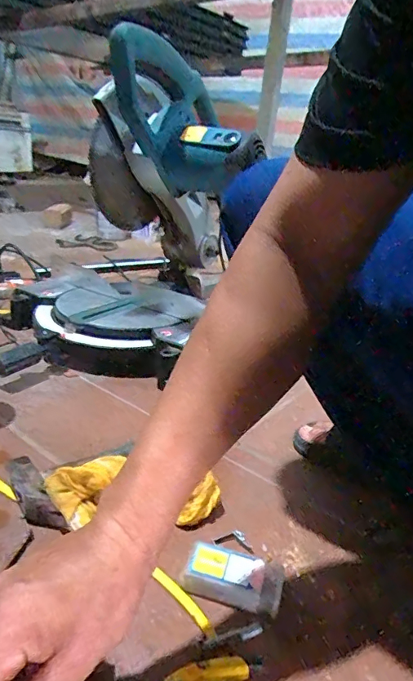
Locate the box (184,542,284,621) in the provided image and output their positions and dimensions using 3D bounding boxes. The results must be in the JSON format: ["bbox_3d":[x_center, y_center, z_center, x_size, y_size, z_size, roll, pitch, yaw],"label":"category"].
[{"bbox_3d":[0.026,0.227,0.445,0.093,0.028,0.045,11,22,11],"label":"box"}]

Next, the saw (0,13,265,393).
[{"bbox_3d":[-0.168,-0.219,0.877,0.425,0.502,0.370,1,23,-10],"label":"saw"}]

